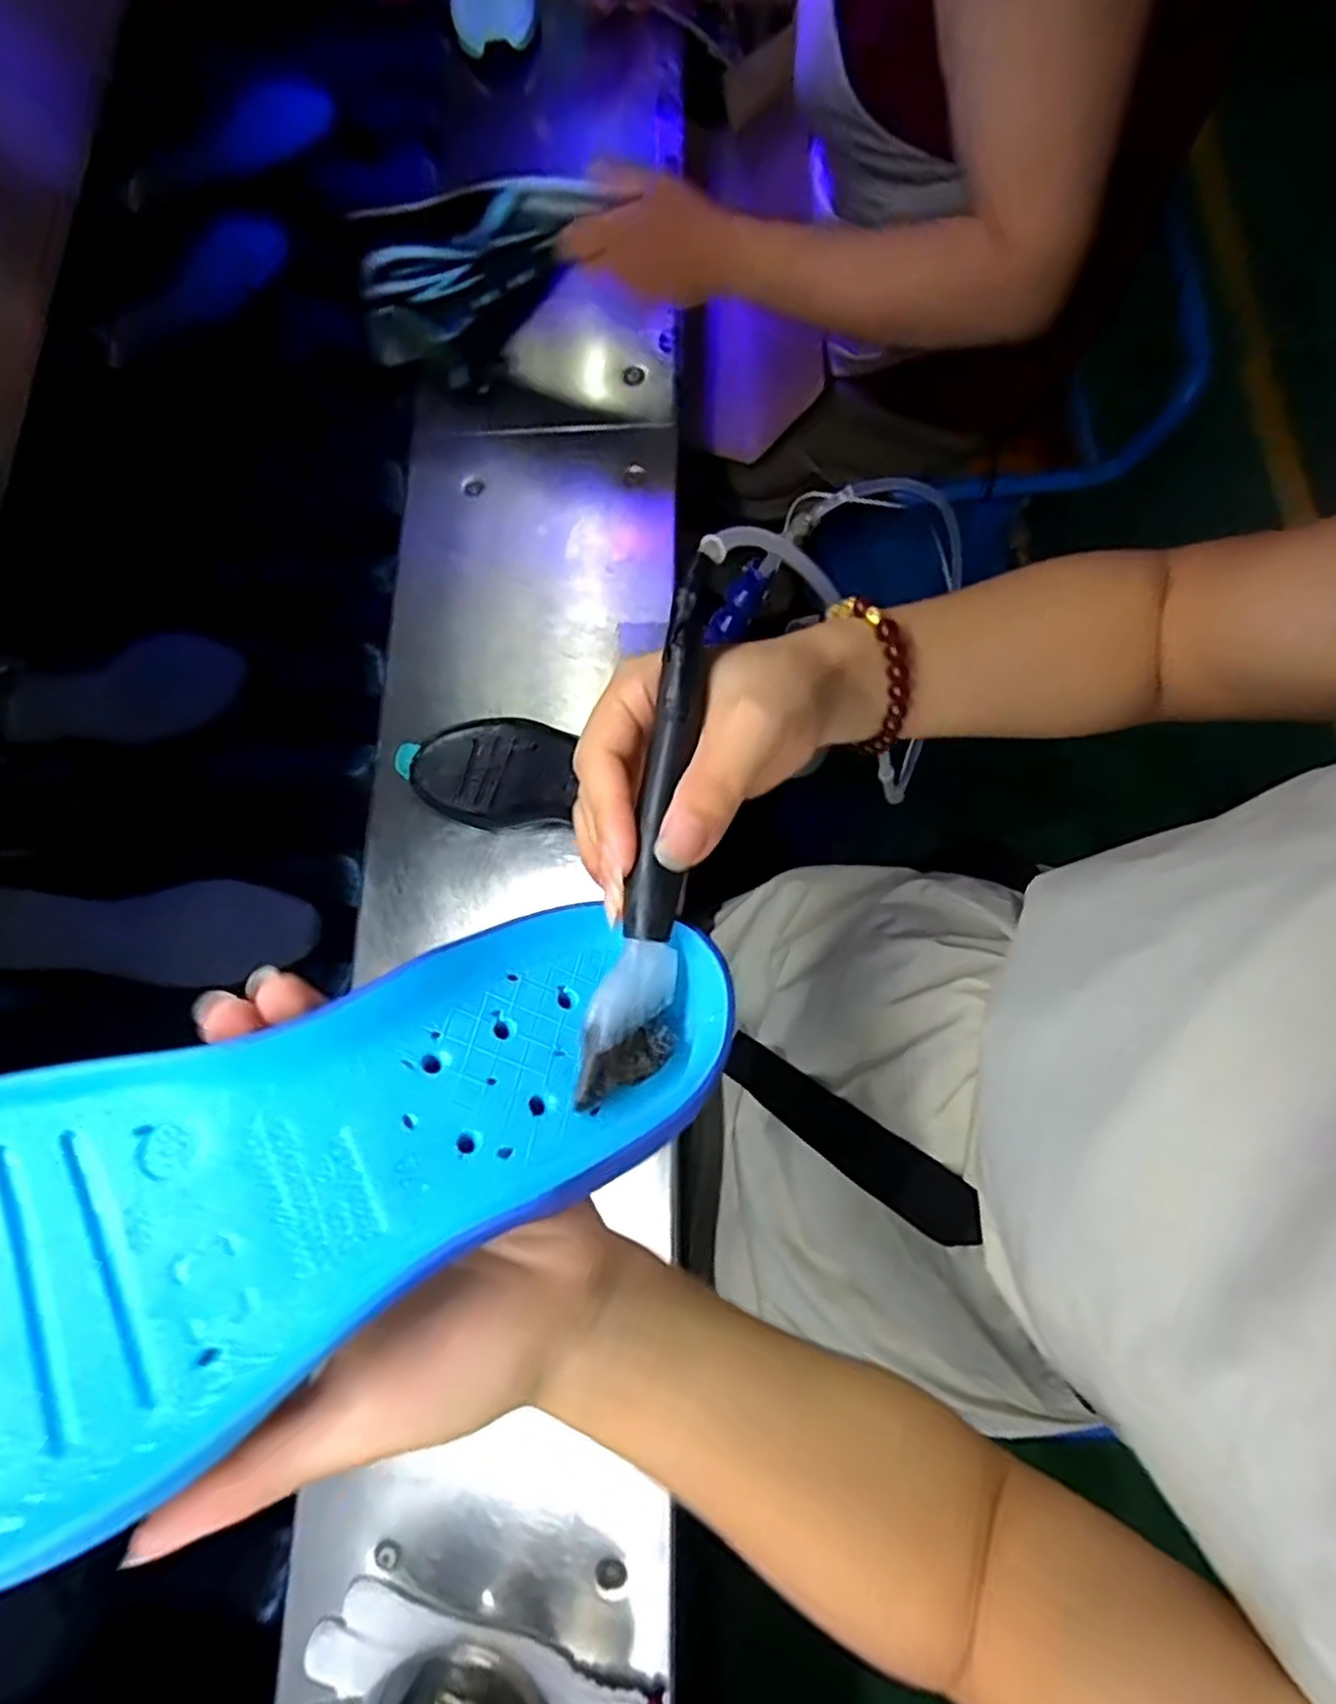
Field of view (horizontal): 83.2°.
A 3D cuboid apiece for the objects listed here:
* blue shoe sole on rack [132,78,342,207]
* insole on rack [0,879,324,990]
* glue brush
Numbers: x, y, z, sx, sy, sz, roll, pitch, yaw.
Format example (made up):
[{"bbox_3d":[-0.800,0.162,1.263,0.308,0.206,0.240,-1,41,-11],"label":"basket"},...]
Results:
[{"bbox_3d":[-0.404,-0.657,0.696,0.222,0.031,0.070,-7,73,16],"label":"blue shoe sole on rack"},{"bbox_3d":[-0.406,0.061,0.566,0.254,0.023,0.076,4,73,-14],"label":"insole on rack"},{"bbox_3d":[-0.001,-0.012,0.241,0.023,0.028,0.176,9,83,2],"label":"glue brush"}]

